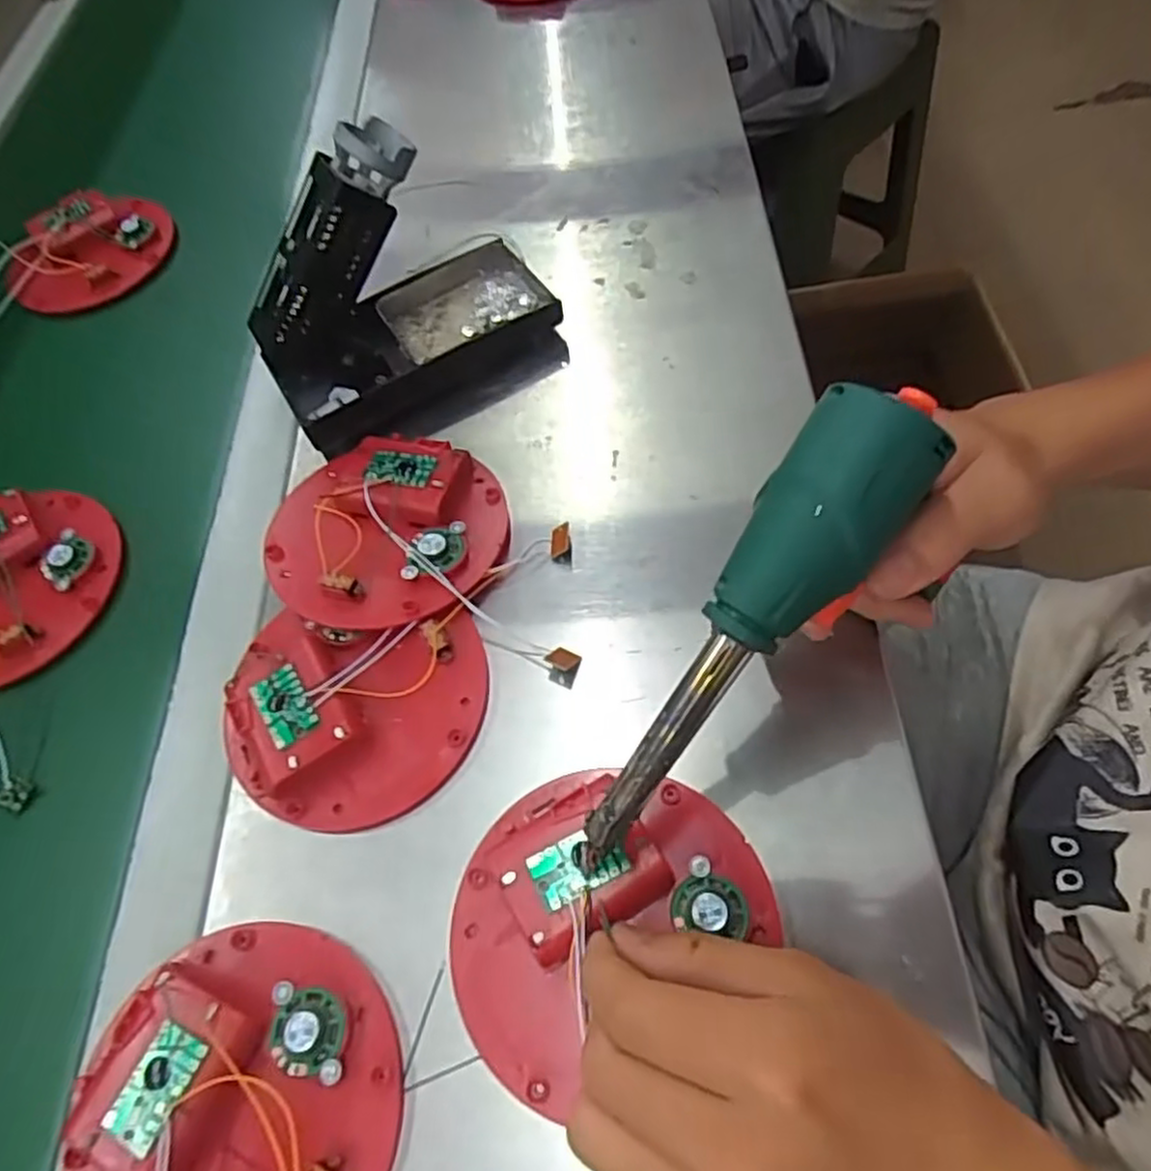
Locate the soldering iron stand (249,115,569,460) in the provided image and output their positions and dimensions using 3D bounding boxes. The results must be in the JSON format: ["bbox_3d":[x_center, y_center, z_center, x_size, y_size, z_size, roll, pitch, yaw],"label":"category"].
[{"bbox_3d":[-0.102,-0.169,0.391,0.160,0.113,0.086,-30,61,-6],"label":"soldering iron stand"}]

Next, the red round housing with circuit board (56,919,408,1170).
[{"bbox_3d":[-0.124,0.189,0.261,0.112,0.028,0.124,27,68,20],"label":"red round housing with circuit board"}]

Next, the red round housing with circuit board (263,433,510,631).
[{"bbox_3d":[-0.097,-0.032,0.373,0.119,0.019,0.113,-12,60,1],"label":"red round housing with circuit board"}]

